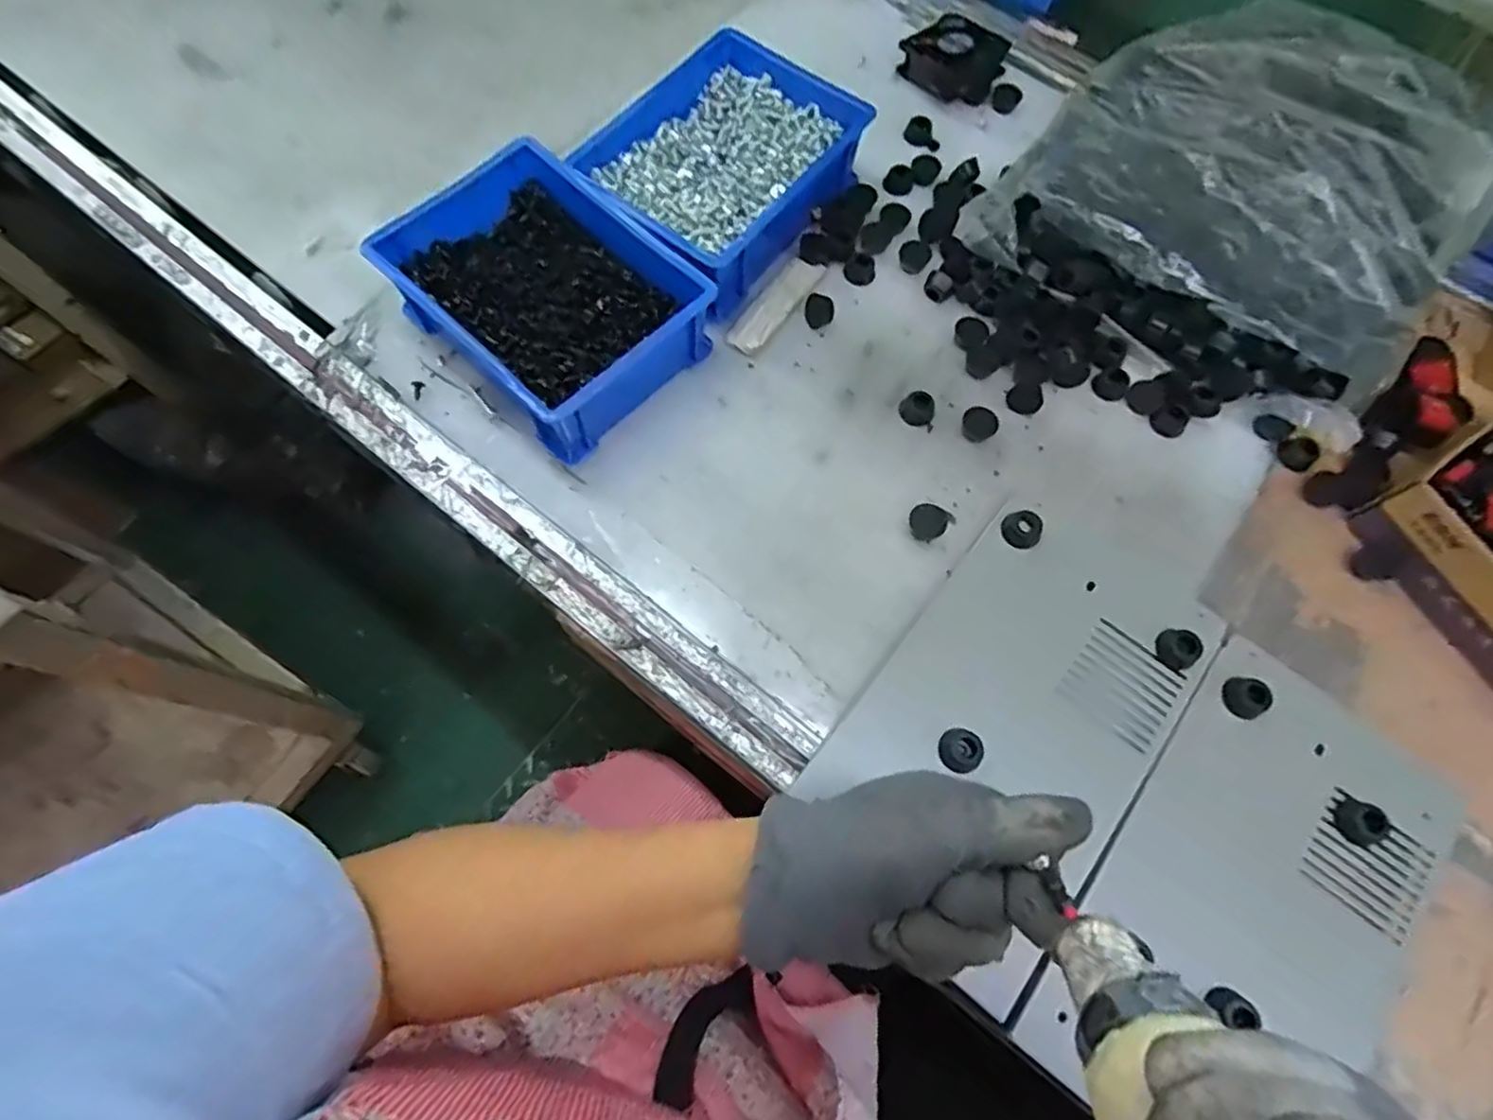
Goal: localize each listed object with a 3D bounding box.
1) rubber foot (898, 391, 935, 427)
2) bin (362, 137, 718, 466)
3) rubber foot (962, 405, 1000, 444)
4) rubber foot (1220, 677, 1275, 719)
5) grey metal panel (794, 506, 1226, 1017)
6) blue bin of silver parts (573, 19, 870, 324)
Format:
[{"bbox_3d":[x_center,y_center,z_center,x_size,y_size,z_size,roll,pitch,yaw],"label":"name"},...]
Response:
[{"bbox_3d":[0.123,-0.109,0.505,0.025,0.017,0.019,22,71,8],"label":"rubber foot"},{"bbox_3d":[-0.138,-0.185,0.500,0.194,0.069,0.151,42,75,14],"label":"bin"},{"bbox_3d":[0.167,-0.098,0.501,0.025,0.012,0.022,-23,71,-8],"label":"rubber foot"},{"bbox_3d":[0.302,0.083,0.424,0.021,0.016,0.024,-11,70,-4],"label":"rubber foot"},{"bbox_3d":[0.160,0.091,0.416,0.155,0.021,0.265,37,74,13],"label":"grey metal panel"},{"bbox_3d":[-0.016,-0.299,0.542,0.156,0.063,0.202,38,74,13],"label":"blue bin of silver parts"}]

